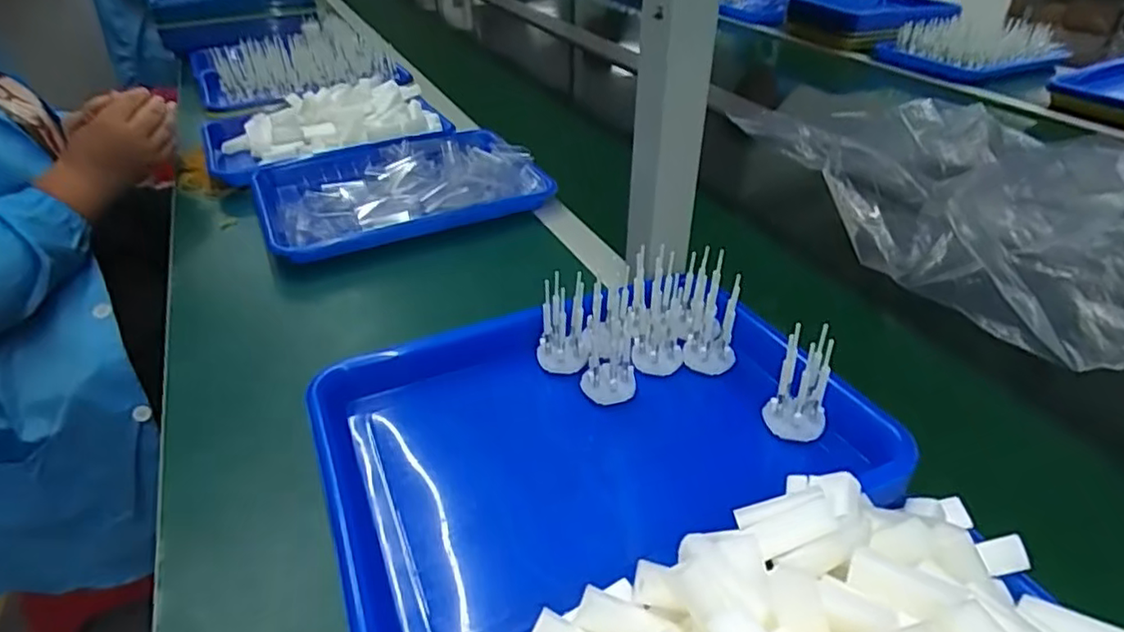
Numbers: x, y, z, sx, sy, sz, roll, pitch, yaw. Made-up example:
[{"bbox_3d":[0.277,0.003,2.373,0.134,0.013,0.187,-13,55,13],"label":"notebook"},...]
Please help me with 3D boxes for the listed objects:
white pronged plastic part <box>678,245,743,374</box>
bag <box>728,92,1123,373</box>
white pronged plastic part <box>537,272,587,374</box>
[{"bbox_3d":[0.112,-0.007,0.481,0.035,0.073,0.066,3,36,4],"label":"white pronged plastic part"},{"bbox_3d":[0.464,-0.114,0.686,0.291,0.110,0.530,-14,38,-18],"label":"bag"},{"bbox_3d":[-0.001,0.006,0.467,0.034,0.069,0.029,-3,36,-5],"label":"white pronged plastic part"}]

